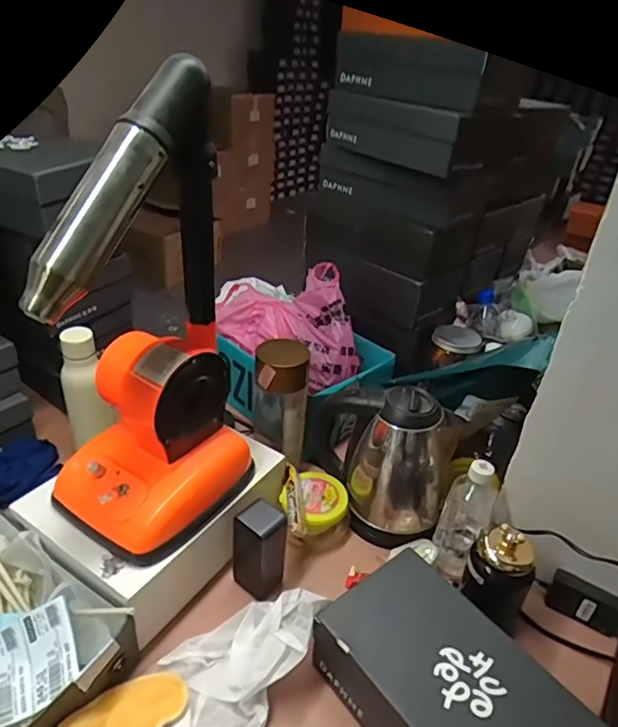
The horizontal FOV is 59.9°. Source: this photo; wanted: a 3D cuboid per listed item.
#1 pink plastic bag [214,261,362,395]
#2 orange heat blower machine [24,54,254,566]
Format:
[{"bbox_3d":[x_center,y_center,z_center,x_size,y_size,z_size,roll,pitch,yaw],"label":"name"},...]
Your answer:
[{"bbox_3d":[-0.027,-0.101,1.019,0.324,0.122,0.235,23,36,25],"label":"pink plastic bag"},{"bbox_3d":[-0.185,-0.031,0.584,0.173,0.478,0.217,25,37,27],"label":"orange heat blower machine"}]

